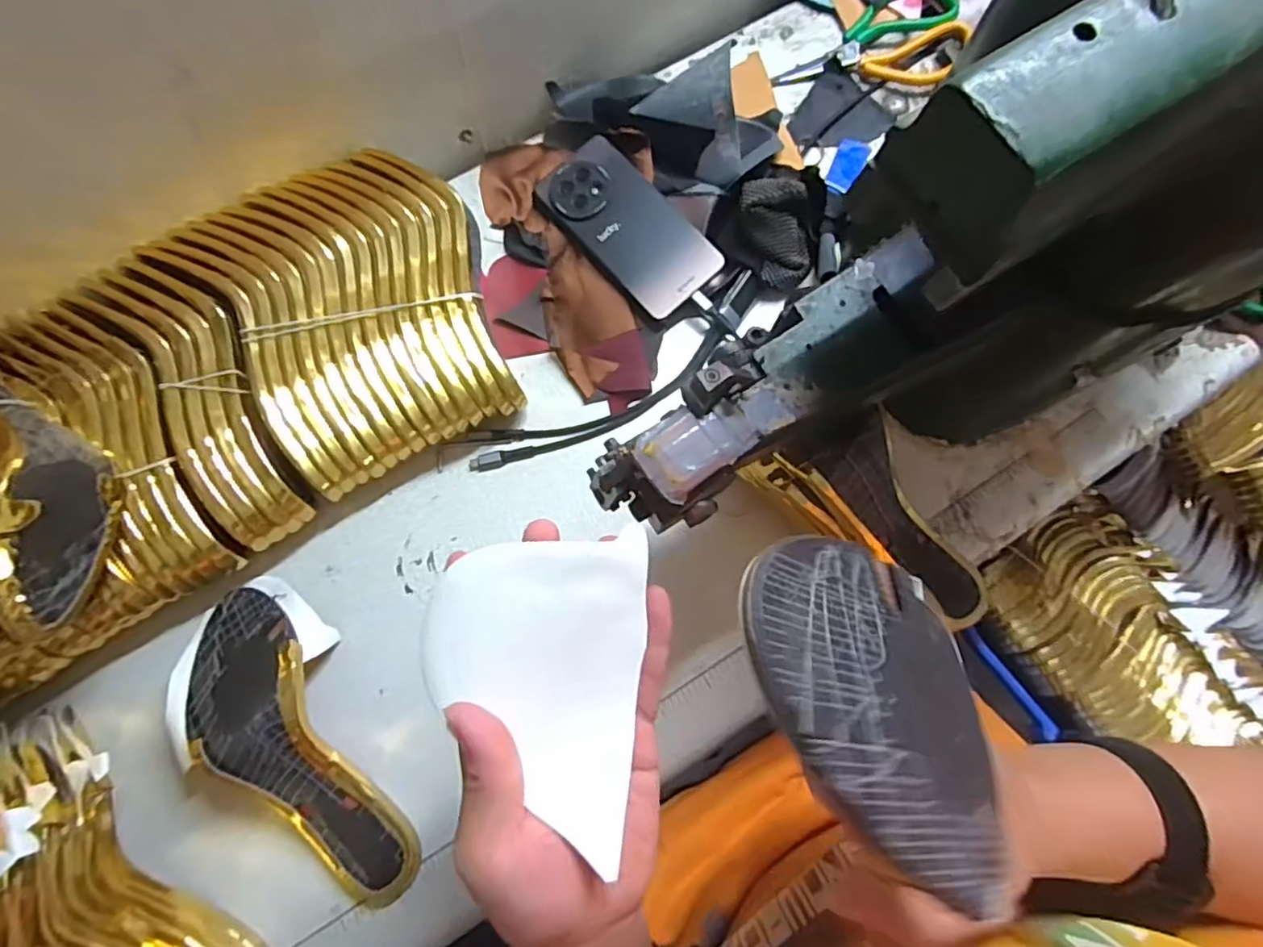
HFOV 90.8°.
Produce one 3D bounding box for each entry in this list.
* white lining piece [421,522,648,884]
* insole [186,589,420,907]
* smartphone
[{"bbox_3d":[-0.044,0.088,0.268,0.090,0.013,0.125,6,78,0],"label":"white lining piece"},{"bbox_3d":[-0.232,0.187,0.418,0.082,0.050,0.239,-31,81,-7],"label":"insole"},{"bbox_3d":[-0.003,-0.205,0.518,0.078,0.016,0.160,-42,82,-9],"label":"smartphone"}]

